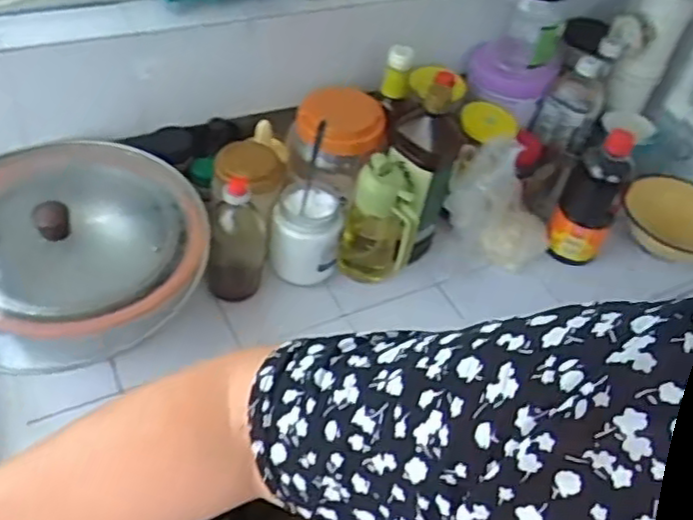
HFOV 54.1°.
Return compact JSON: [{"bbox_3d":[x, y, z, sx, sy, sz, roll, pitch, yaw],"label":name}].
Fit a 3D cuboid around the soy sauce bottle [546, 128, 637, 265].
[{"bbox_3d":[0.347,-0.087,0.971,0.076,0.185,0.075,17,50,10],"label":"soy sauce bottle"}]

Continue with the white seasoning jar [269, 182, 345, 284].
[{"bbox_3d":[-0.050,-0.040,0.905,0.088,0.100,0.096,8,49,2],"label":"white seasoning jar"}]

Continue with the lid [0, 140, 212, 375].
[{"bbox_3d":[-0.321,-0.023,0.758,0.317,0.071,0.283,-23,55,-23],"label":"lid"}]

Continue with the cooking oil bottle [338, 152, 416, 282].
[{"bbox_3d":[0.044,-0.050,0.908,0.098,0.172,0.069,11,49,5],"label":"cooking oil bottle"}]

